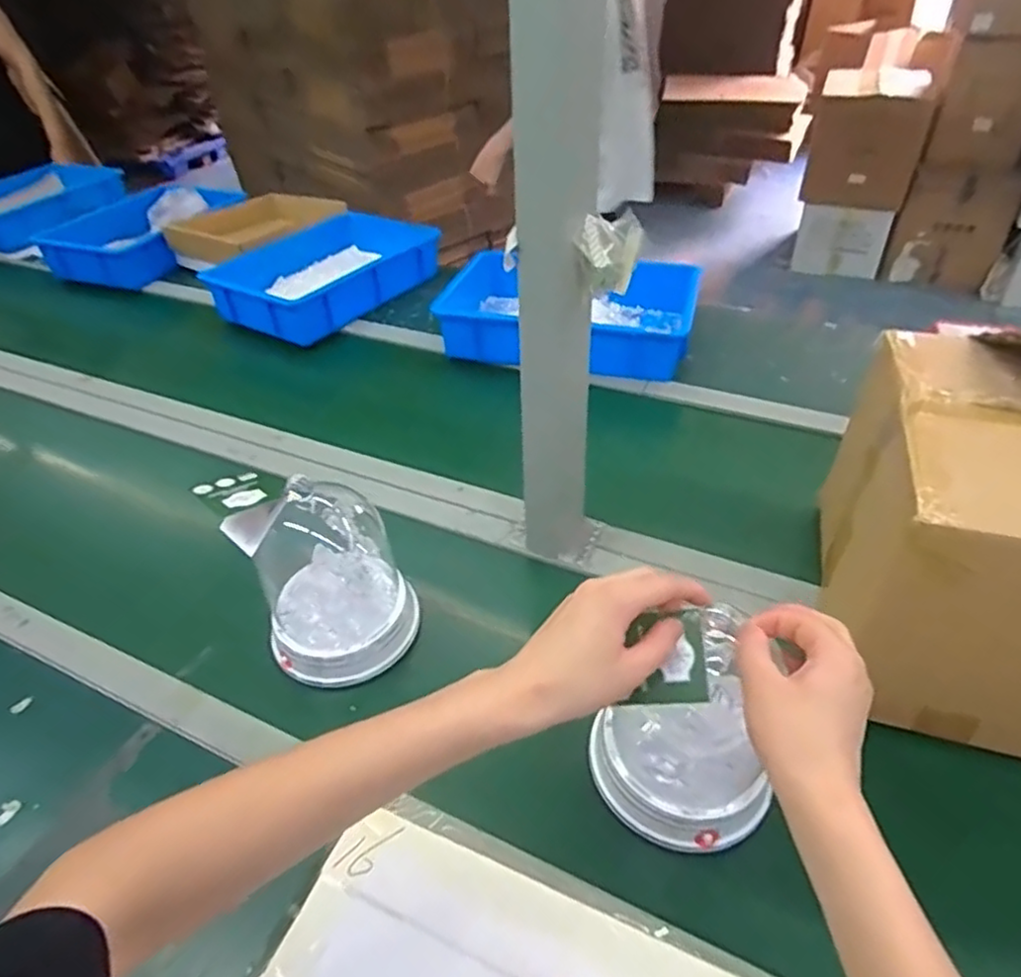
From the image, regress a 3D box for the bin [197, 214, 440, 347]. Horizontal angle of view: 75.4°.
[{"bbox_3d":[-0.363,-0.432,1.325,0.285,0.089,0.422,27,49,30],"label":"bin"}]

